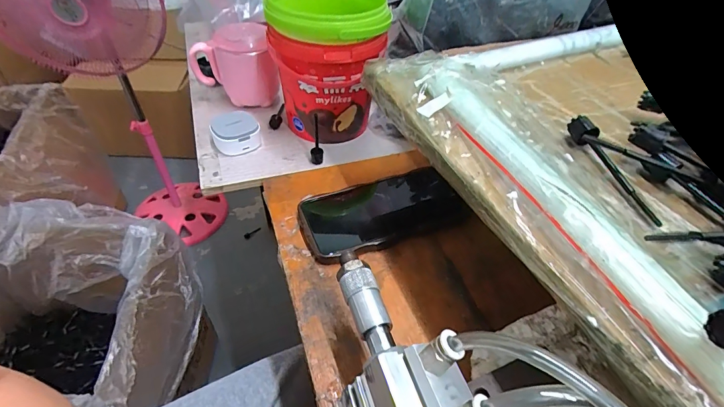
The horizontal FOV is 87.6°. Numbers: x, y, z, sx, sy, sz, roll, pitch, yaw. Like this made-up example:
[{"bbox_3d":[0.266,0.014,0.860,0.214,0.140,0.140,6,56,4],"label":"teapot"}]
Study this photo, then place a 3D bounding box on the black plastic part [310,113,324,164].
[{"bbox_3d":[-0.053,-0.072,0.428,0.014,0.061,0.013,-3,46,-7],"label":"black plastic part"}]

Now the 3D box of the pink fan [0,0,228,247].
[{"bbox_3d":[-0.646,-0.270,1.031,0.330,0.855,0.359,-20,50,-23],"label":"pink fan"}]

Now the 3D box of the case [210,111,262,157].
[{"bbox_3d":[-0.151,-0.086,0.454,0.054,0.032,0.051,-15,48,-18],"label":"case"}]

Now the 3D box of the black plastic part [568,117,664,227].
[{"bbox_3d":[0.151,-0.024,0.229,0.013,0.016,0.083,-5,46,-9],"label":"black plastic part"}]

